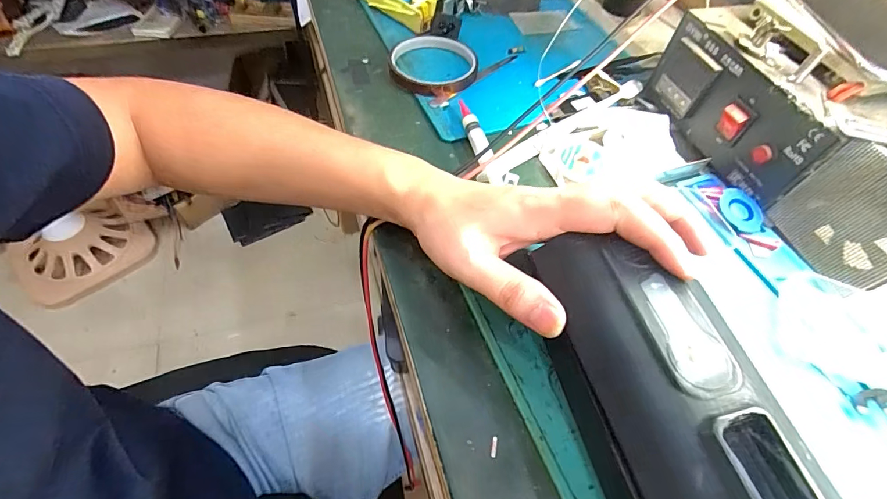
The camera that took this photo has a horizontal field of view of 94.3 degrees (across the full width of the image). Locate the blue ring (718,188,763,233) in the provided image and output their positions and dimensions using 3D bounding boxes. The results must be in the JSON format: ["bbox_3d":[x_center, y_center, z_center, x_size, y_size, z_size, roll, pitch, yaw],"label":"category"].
[{"bbox_3d":[0.231,-0.030,0.317,0.031,0.009,0.036,-14,58,-12],"label":"blue ring"}]

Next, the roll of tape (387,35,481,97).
[{"bbox_3d":[-0.010,-0.179,0.402,0.083,0.016,0.084,1,56,-2],"label":"roll of tape"}]

